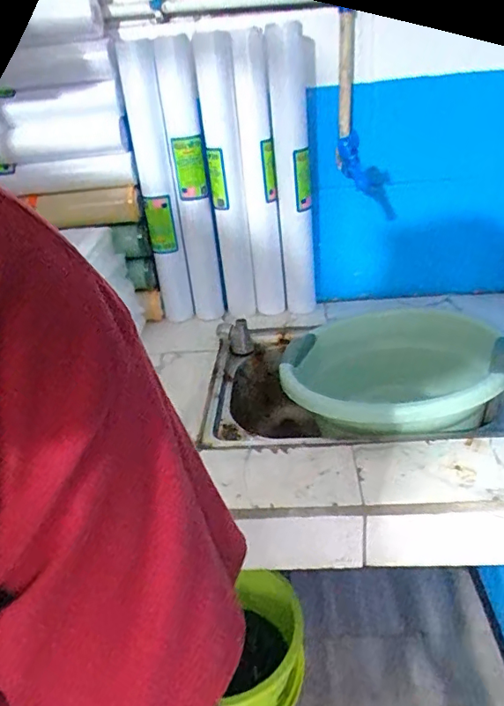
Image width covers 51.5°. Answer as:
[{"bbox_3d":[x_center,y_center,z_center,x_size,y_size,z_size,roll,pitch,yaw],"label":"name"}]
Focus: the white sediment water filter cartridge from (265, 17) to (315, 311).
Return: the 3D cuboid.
[{"bbox_3d":[0.075,-0.300,0.943,0.069,0.484,0.079,-4,29,2],"label":"white sediment water filter cartridge"}]

